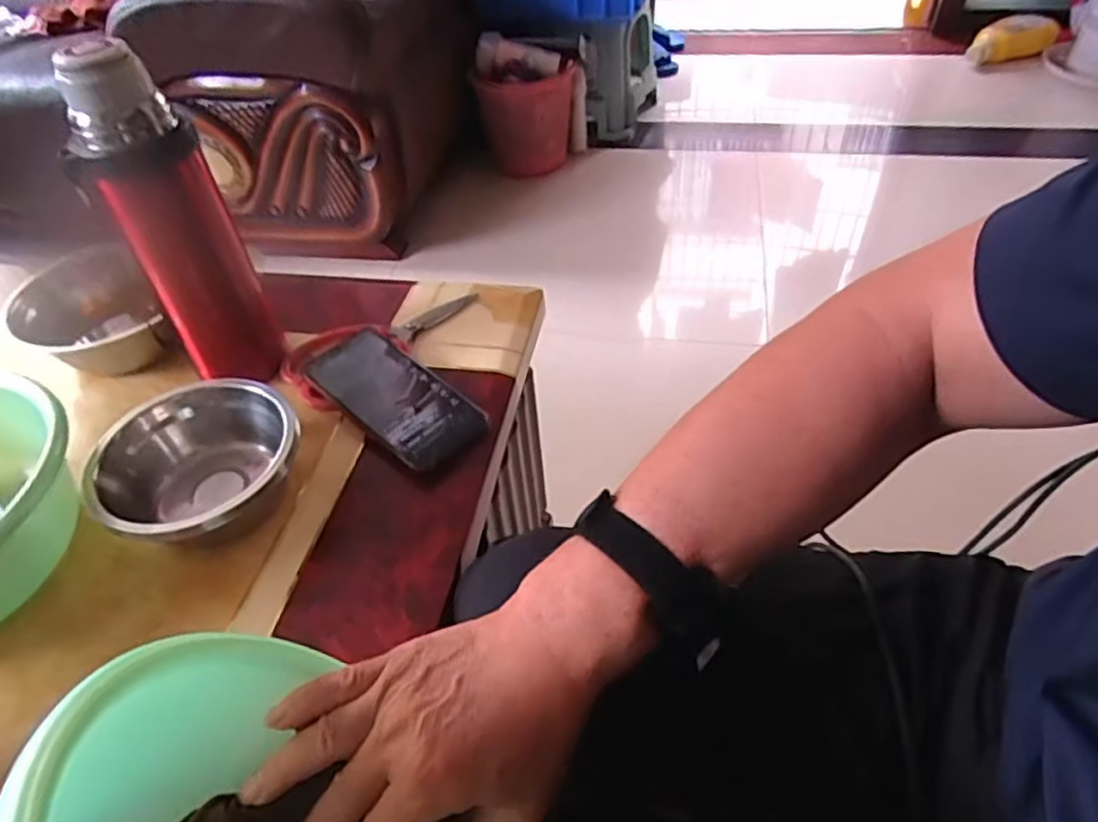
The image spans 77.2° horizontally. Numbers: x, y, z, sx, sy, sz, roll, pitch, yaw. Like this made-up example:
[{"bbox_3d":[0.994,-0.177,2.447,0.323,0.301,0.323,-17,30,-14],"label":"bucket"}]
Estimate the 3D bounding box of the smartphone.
[{"bbox_3d":[-0.128,-0.014,0.561,0.075,0.009,0.169,-36,53,-27],"label":"smartphone"}]

